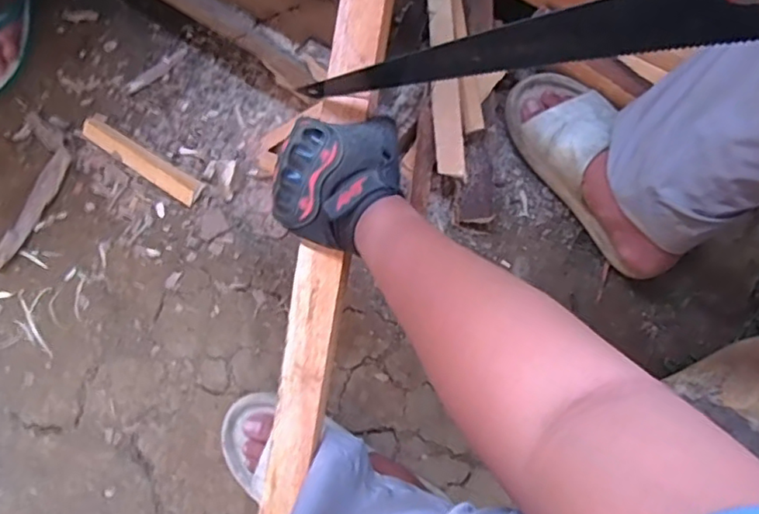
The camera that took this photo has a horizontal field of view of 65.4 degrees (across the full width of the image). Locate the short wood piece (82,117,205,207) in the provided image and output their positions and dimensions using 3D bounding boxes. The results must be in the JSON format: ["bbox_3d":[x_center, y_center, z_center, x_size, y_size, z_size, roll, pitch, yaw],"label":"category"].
[{"bbox_3d":[-0.316,-0.129,0.778,0.180,0.017,0.034,31,81,6],"label":"short wood piece"}]

